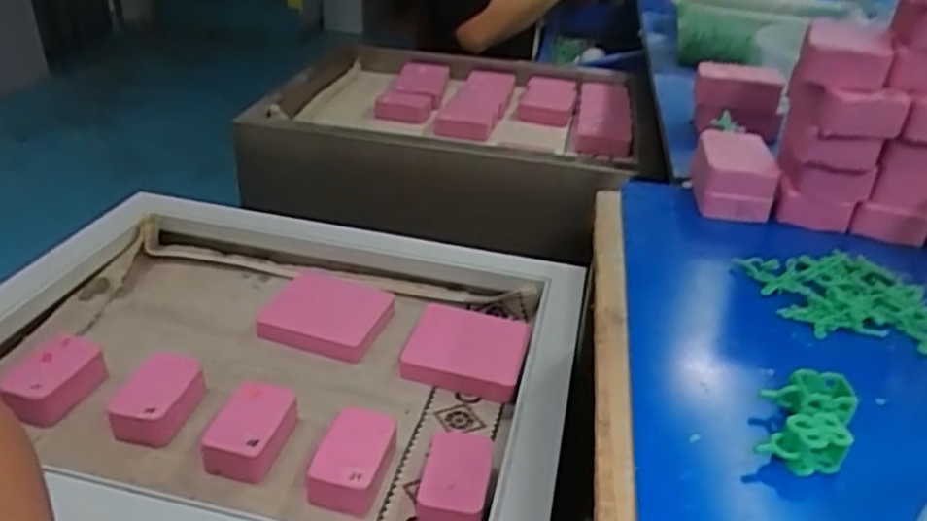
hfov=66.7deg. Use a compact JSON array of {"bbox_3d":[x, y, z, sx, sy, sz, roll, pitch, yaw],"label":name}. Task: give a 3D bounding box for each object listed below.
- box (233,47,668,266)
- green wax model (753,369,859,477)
[{"bbox_3d":[-0.001,-0.182,1.005,0.487,0.134,0.397,8,31,7],"label":"box"},{"bbox_3d":[0.146,0.067,0.299,0.036,0.021,0.050,14,32,17],"label":"green wax model"}]

